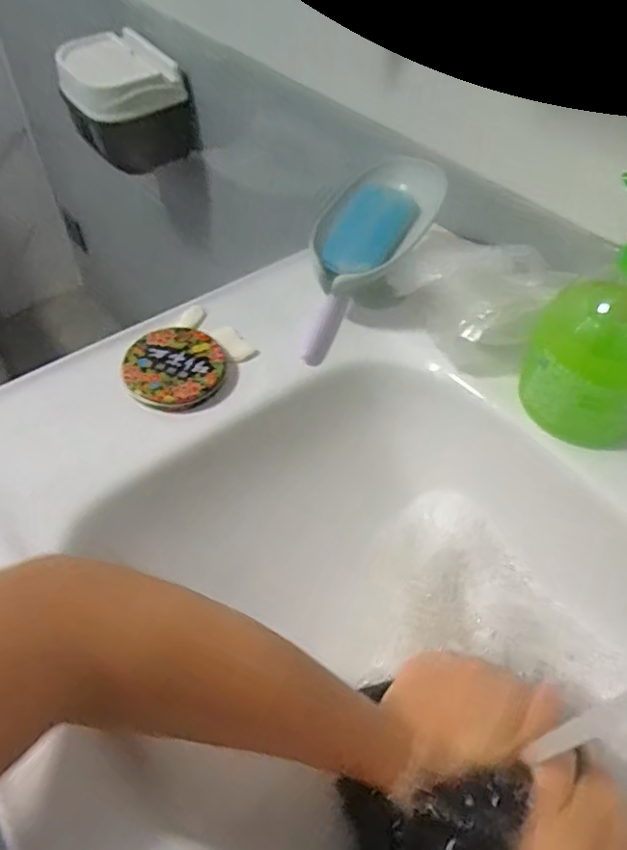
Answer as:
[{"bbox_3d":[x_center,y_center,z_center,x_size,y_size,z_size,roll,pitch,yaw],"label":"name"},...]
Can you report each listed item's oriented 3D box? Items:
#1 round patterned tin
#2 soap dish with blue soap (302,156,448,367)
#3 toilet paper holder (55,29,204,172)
[{"bbox_3d":[-0.103,-0.043,0.429,0.070,0.014,0.074,0,51,0],"label":"round patterned tin"},{"bbox_3d":[0.034,-0.129,0.457,0.078,0.034,0.168,34,98,24],"label":"soap dish with blue soap"},{"bbox_3d":[-0.247,-0.435,0.806,0.161,0.139,0.118,-12,52,-10],"label":"toilet paper holder"}]

